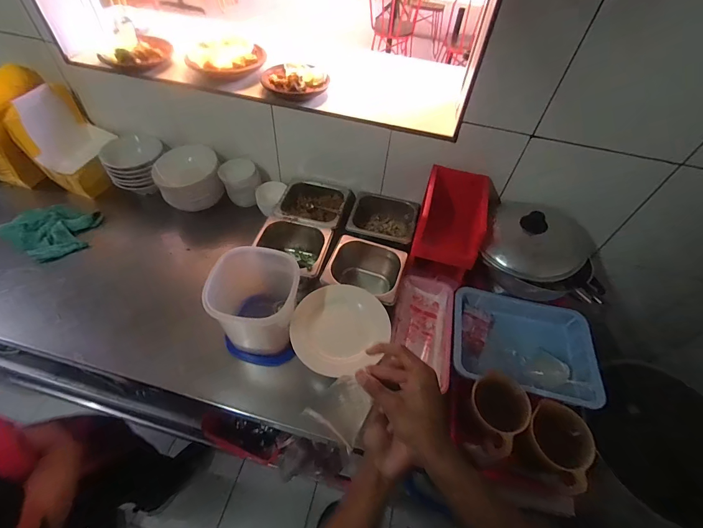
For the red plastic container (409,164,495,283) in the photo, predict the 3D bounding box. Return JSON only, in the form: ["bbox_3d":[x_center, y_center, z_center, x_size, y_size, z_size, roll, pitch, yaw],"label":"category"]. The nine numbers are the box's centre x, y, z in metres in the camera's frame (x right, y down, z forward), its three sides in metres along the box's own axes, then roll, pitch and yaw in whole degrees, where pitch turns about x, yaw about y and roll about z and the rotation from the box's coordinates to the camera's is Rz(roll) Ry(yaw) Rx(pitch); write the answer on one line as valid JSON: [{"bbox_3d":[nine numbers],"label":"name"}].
[{"bbox_3d":[0.230,-0.103,0.792,0.149,0.126,0.198,20,53,10],"label":"red plastic container"}]

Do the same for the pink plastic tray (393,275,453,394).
[{"bbox_3d":[0.155,0.137,0.763,0.120,0.045,0.230,13,52,4],"label":"pink plastic tray"}]

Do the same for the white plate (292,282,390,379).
[{"bbox_3d":[-0.020,0.123,0.681,0.185,0.037,0.171,3,52,-4],"label":"white plate"}]

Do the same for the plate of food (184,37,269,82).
[{"bbox_3d":[-0.318,-0.524,0.883,0.191,0.035,0.179,3,52,-4],"label":"plate of food"}]

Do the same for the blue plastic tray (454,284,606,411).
[{"bbox_3d":[0.370,0.175,0.772,0.295,0.076,0.232,16,53,7],"label":"blue plastic tray"}]

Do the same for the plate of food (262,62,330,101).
[{"bbox_3d":[-0.136,-0.445,0.847,0.148,0.048,0.136,3,52,-4],"label":"plate of food"}]

